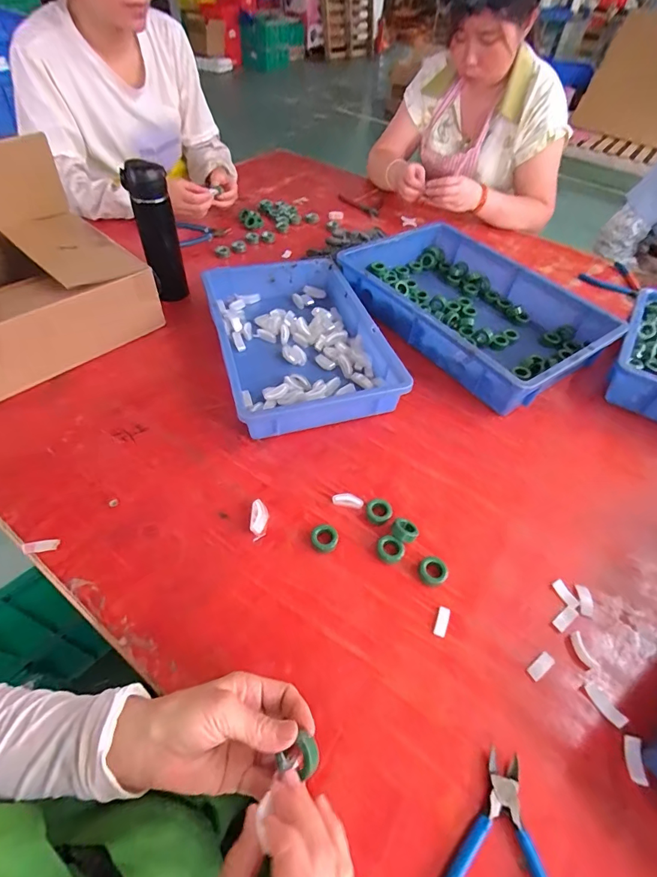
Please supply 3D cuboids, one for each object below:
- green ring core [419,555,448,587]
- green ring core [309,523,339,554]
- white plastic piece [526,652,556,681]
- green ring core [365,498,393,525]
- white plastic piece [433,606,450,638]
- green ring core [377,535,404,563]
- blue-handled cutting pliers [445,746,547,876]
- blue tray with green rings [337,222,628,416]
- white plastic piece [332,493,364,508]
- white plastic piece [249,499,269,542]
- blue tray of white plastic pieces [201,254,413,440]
[{"bbox_3d":[0.116,0.147,0.465,0.030,0.013,0.029,3,50,-4],"label":"green ring core"},{"bbox_3d":[-0.005,0.115,0.482,0.031,0.012,0.030,3,50,-4],"label":"green ring core"},{"bbox_3d":[0.211,0.224,0.415,0.033,0.004,0.014,-26,57,-25],"label":"white plastic piece"},{"bbox_3d":[0.062,0.089,0.508,0.031,0.011,0.030,3,50,-4],"label":"green ring core"},{"bbox_3d":[0.118,0.190,0.437,0.012,0.004,0.031,20,51,10],"label":"white plastic piece"},{"bbox_3d":[0.070,0.126,0.475,0.030,0.015,0.026,20,51,11],"label":"green ring core"},{"bbox_3d":[0.134,0.327,0.318,0.108,0.008,0.142,15,50,7],"label":"blue-handled cutting pliers"},{"bbox_3d":[0.254,-0.239,0.758,0.294,0.072,0.432,-27,57,-25],"label":"blue tray with green rings"},{"bbox_3d":[0.024,0.077,0.516,0.037,0.010,0.014,10,50,2],"label":"white plastic piece"},{"bbox_3d":[-0.082,0.095,0.492,0.020,0.011,0.047,2,50,-5],"label":"white plastic piece"},{"bbox_3d":[-0.053,-0.167,0.677,0.237,0.061,0.362,-12,52,-16],"label":"blue tray of white plastic pieces"}]

